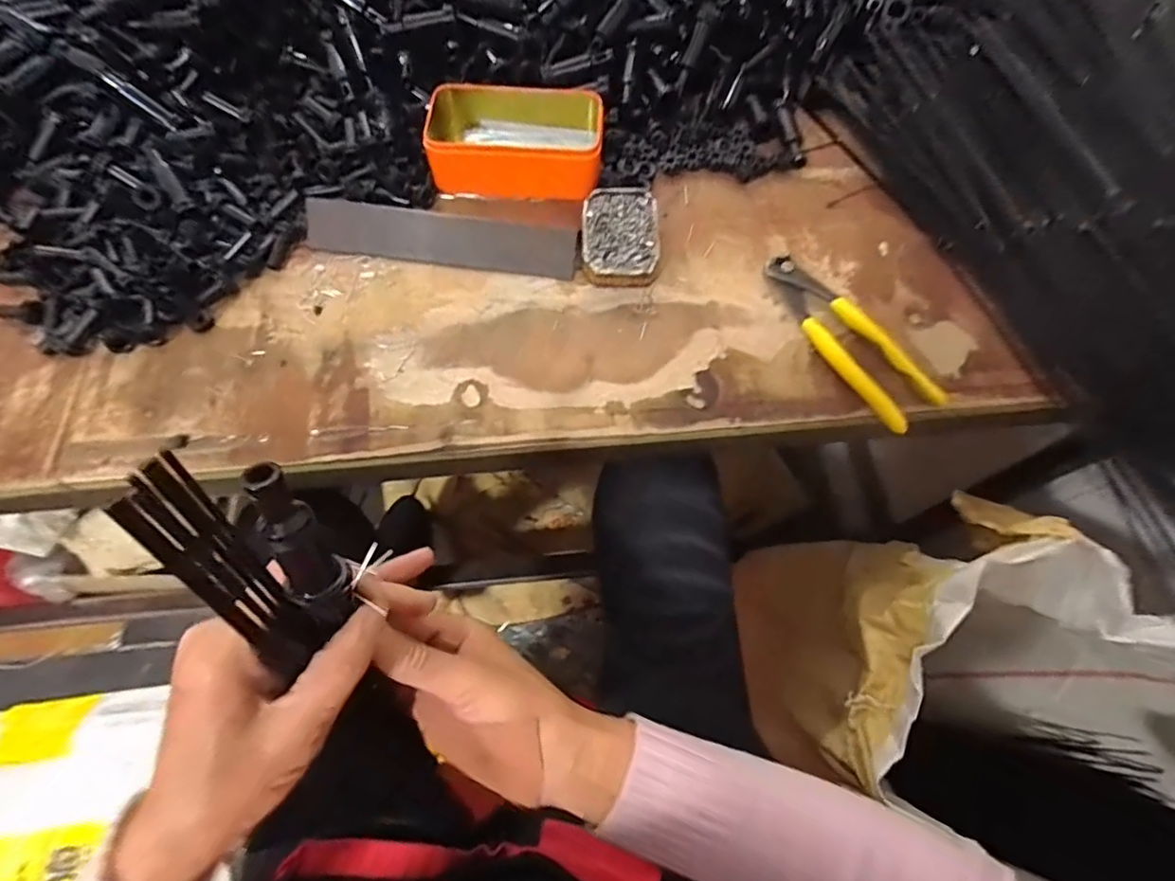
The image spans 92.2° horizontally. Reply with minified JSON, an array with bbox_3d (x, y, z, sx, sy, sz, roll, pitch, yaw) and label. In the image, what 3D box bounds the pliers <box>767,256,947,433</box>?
[{"bbox_3d":[0.198,-0.082,0.434,0.046,0.014,0.163,-29,71,-14],"label":"pliers"}]

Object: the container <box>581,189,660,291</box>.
[{"bbox_3d":[0.027,-0.165,0.463,0.061,0.021,0.088,0,67,-2],"label":"container"}]

